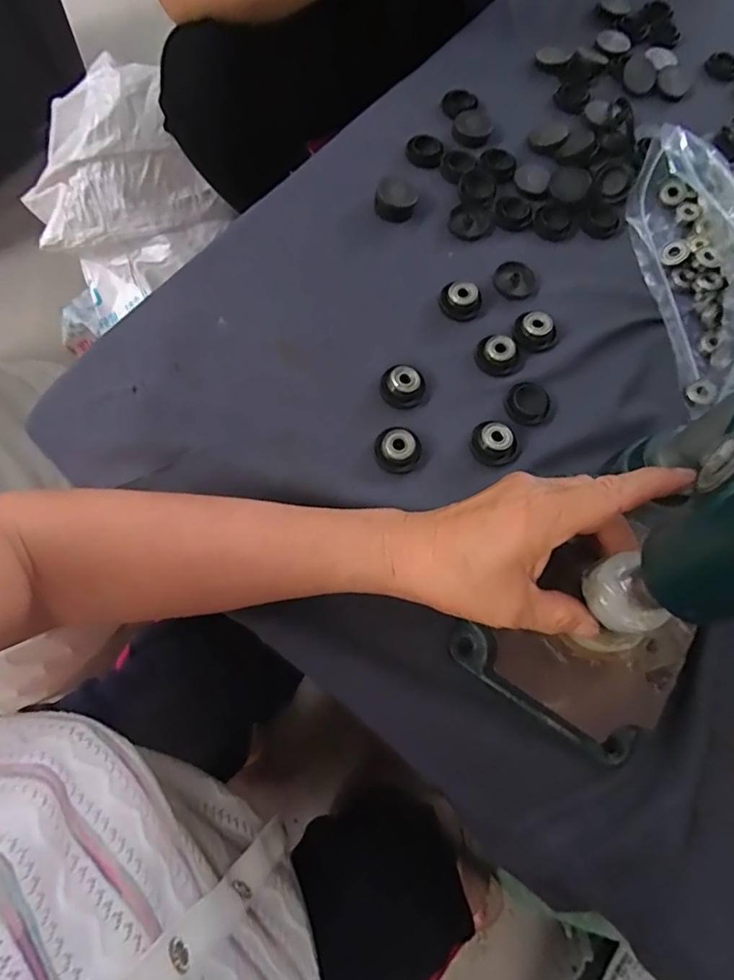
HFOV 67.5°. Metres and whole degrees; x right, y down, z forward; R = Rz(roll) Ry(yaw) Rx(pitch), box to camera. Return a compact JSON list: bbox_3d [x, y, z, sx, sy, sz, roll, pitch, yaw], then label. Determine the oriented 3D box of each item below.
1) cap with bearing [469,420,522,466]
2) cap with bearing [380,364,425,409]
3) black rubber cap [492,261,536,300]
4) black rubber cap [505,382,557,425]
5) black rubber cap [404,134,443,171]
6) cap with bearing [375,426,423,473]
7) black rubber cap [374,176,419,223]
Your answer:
[{"bbox_3d":[0.090,-0.033,0.379,0.034,0.013,0.029,31,71,7],"label":"cap with bearing"},{"bbox_3d":[0.026,-0.073,0.389,0.031,0.016,0.024,7,70,-2],"label":"cap with bearing"},{"bbox_3d":[0.117,-0.166,0.433,0.032,0.005,0.032,1,70,-4],"label":"black rubber cap"},{"bbox_3d":[0.117,-0.062,0.391,0.034,0.007,0.029,36,72,8],"label":"black rubber cap"},{"bbox_3d":[0.051,-0.299,0.486,0.033,0.007,0.033,1,70,-4],"label":"black rubber cap"},{"bbox_3d":[0.022,-0.027,0.372,0.031,0.013,0.028,12,70,0],"label":"cap with bearing"},{"bbox_3d":[0.024,-0.239,0.451,0.033,0.014,0.033,1,70,-4],"label":"black rubber cap"}]

